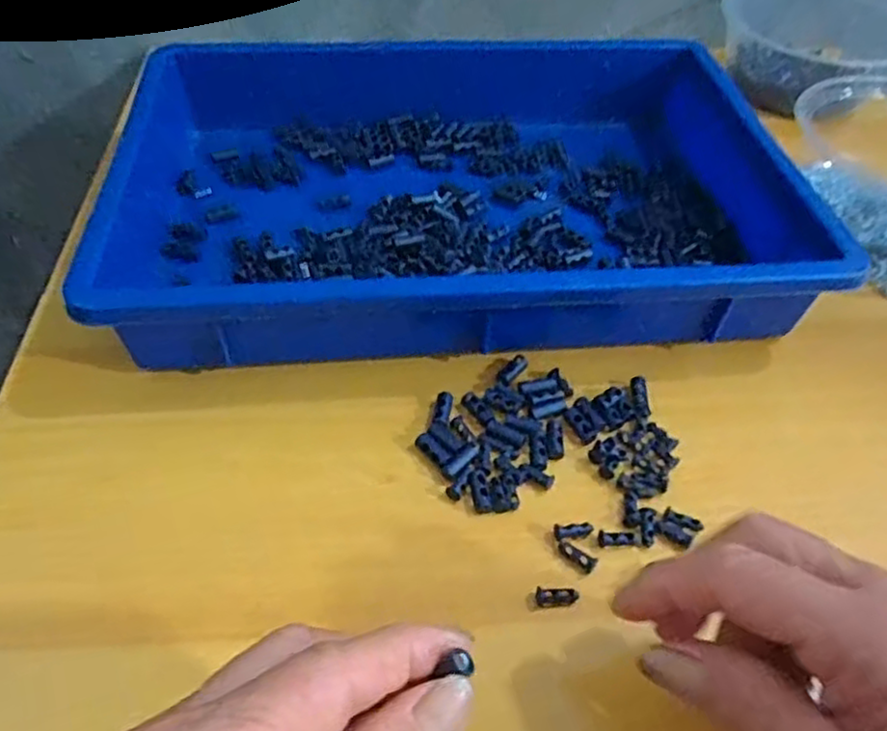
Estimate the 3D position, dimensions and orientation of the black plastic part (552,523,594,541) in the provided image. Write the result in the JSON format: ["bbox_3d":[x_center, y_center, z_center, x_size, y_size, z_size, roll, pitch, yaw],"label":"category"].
[{"bbox_3d":[0.055,0.070,0.295,0.017,0.004,0.007,-2,51,-4],"label":"black plastic part"}]

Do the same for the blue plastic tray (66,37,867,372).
[{"bbox_3d":[0.004,-0.114,0.410,0.363,0.053,0.259,-5,52,-7],"label":"blue plastic tray"}]

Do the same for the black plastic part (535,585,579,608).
[{"bbox_3d":[0.045,0.092,0.276,0.017,0.004,0.008,3,51,-1],"label":"black plastic part"}]

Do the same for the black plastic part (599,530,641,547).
[{"bbox_3d":[0.074,0.073,0.293,0.018,0.004,0.006,-2,52,-5],"label":"black plastic part"}]

